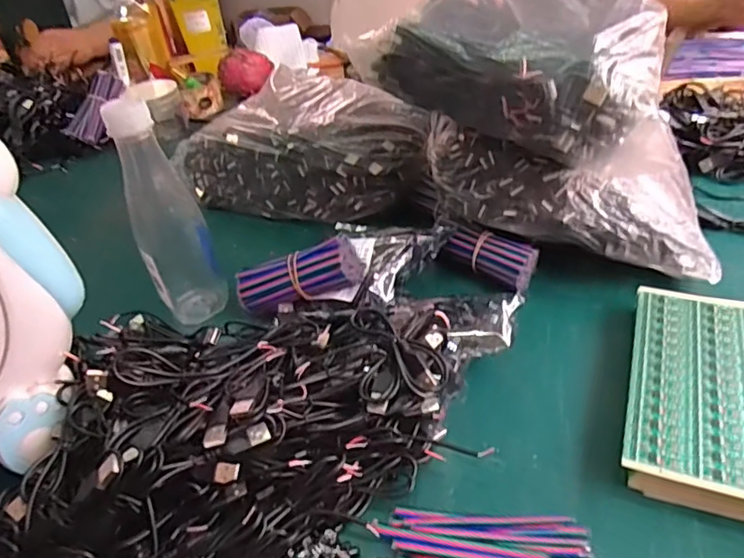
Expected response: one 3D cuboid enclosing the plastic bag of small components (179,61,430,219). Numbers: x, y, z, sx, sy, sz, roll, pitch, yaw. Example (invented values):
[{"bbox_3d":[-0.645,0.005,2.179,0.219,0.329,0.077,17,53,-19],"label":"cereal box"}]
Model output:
[{"bbox_3d":[-0.068,-0.161,0.658,0.272,0.096,0.180,5,40,14],"label":"plastic bag of small components"}]

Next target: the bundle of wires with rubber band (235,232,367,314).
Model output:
[{"bbox_3d":[-0.059,-0.003,0.480,0.109,0.040,0.041,-18,37,12],"label":"bundle of wires with rubber band"}]

